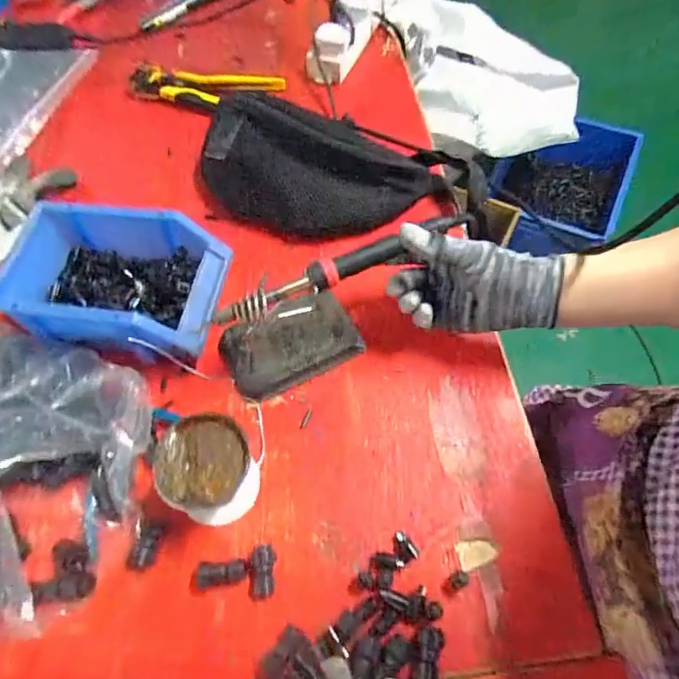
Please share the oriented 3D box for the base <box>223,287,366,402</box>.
[{"bbox_3d":[-0.046,0.004,0.458,0.119,0.018,0.075,-25,63,-12],"label":"base"}]

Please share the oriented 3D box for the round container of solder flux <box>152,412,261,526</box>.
[{"bbox_3d":[-0.098,0.100,0.373,0.063,0.070,0.067,-1,60,1],"label":"round container of solder flux"}]

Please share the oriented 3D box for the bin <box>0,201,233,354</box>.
[{"bbox_3d":[-0.199,-0.050,0.454,0.176,0.078,0.124,4,60,4],"label":"bin"}]

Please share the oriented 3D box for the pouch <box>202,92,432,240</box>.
[{"bbox_3d":[-0.028,-0.189,0.525,0.239,0.091,0.134,-9,60,-4],"label":"pouch"}]

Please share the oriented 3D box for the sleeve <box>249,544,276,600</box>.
[{"bbox_3d":[-0.056,0.173,0.366,0.018,0.018,0.036,3,60,3],"label":"sleeve"}]

